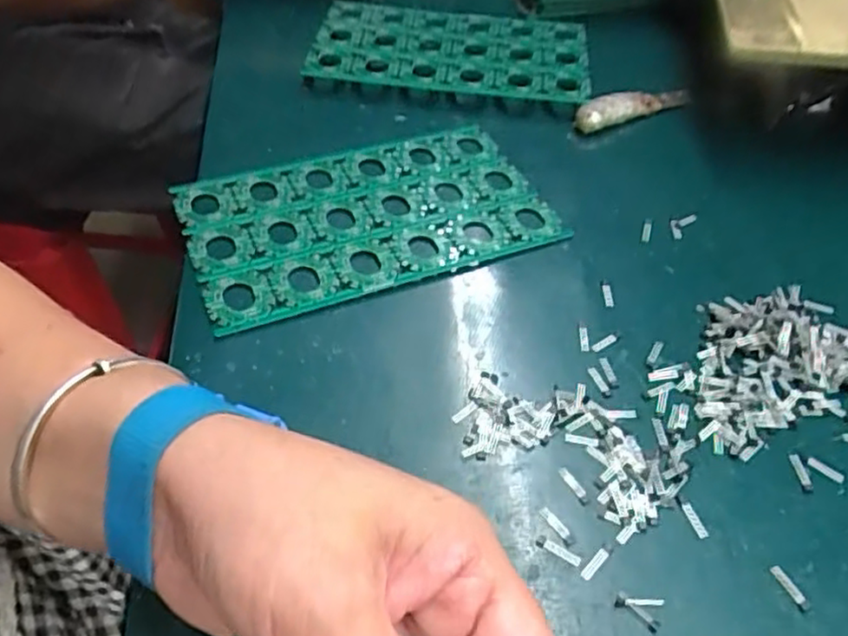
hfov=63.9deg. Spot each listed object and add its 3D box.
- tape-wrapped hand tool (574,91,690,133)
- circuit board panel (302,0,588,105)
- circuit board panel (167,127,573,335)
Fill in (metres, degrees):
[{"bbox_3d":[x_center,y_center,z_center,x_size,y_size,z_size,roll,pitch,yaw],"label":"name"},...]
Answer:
[{"bbox_3d":[0.152,-0.153,0.490,0.109,0.017,0.020,-25,54,-21],"label":"tape-wrapped hand tool"},{"bbox_3d":[0.021,-0.209,0.524,0.200,0.014,0.131,4,49,3],"label":"circuit board panel"},{"bbox_3d":[-0.030,-0.060,0.394,0.204,0.007,0.119,-16,50,-20],"label":"circuit board panel"}]

